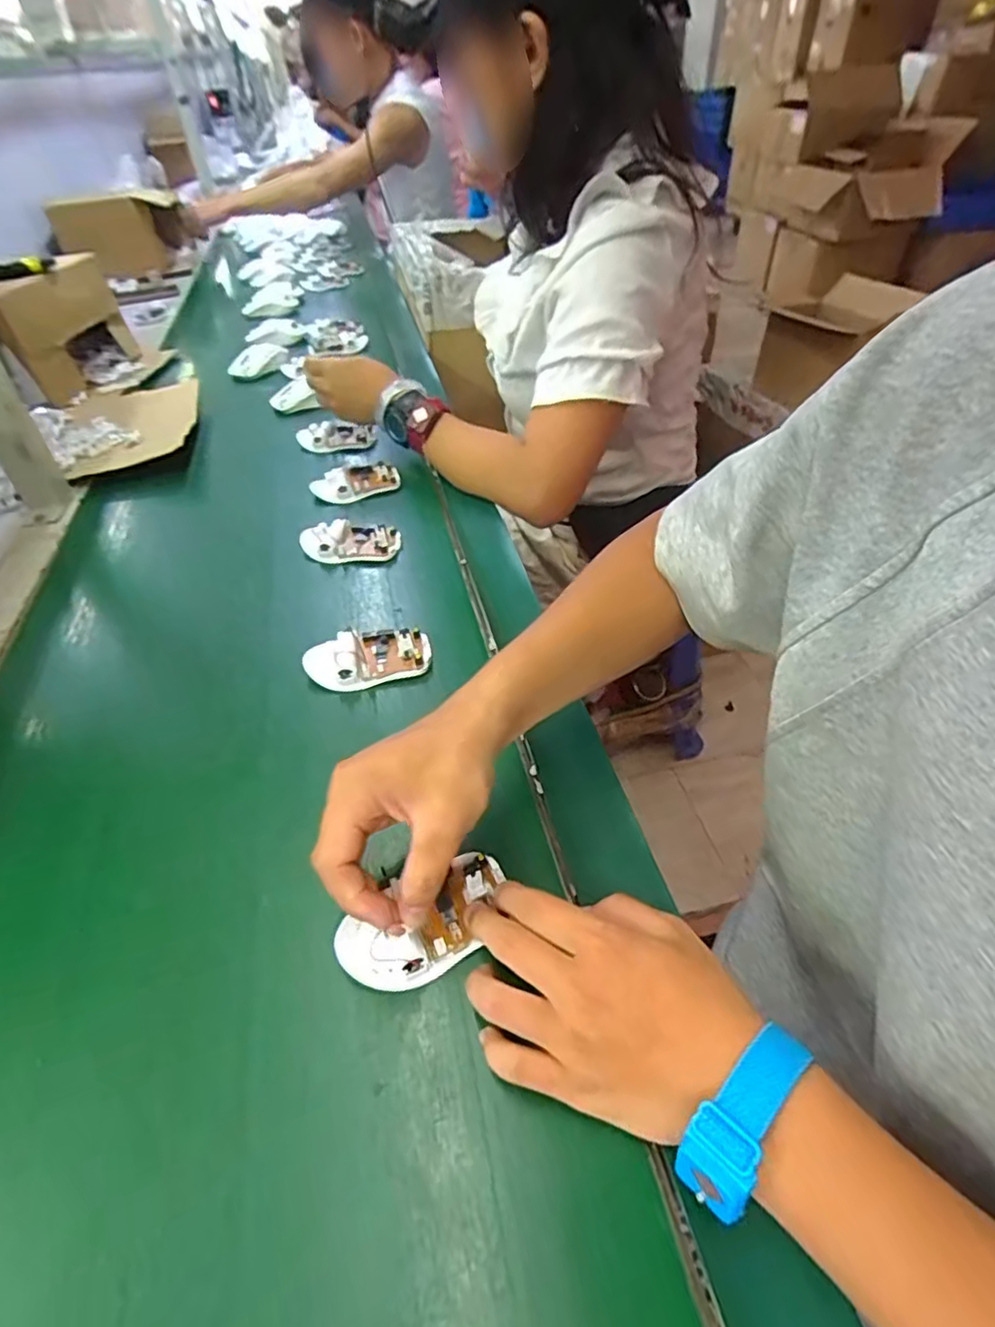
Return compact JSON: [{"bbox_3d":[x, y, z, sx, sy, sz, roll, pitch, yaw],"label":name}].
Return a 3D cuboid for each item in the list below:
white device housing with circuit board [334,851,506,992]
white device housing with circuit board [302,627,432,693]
[{"bbox_3d":[-0.037,0.139,0.350,0.097,0.024,0.050,-29,51,-26],"label":"white device housing with circuit board"},{"bbox_3d":[-0.102,-0.007,0.506,0.095,0.029,0.050,-12,45,-12],"label":"white device housing with circuit board"}]

